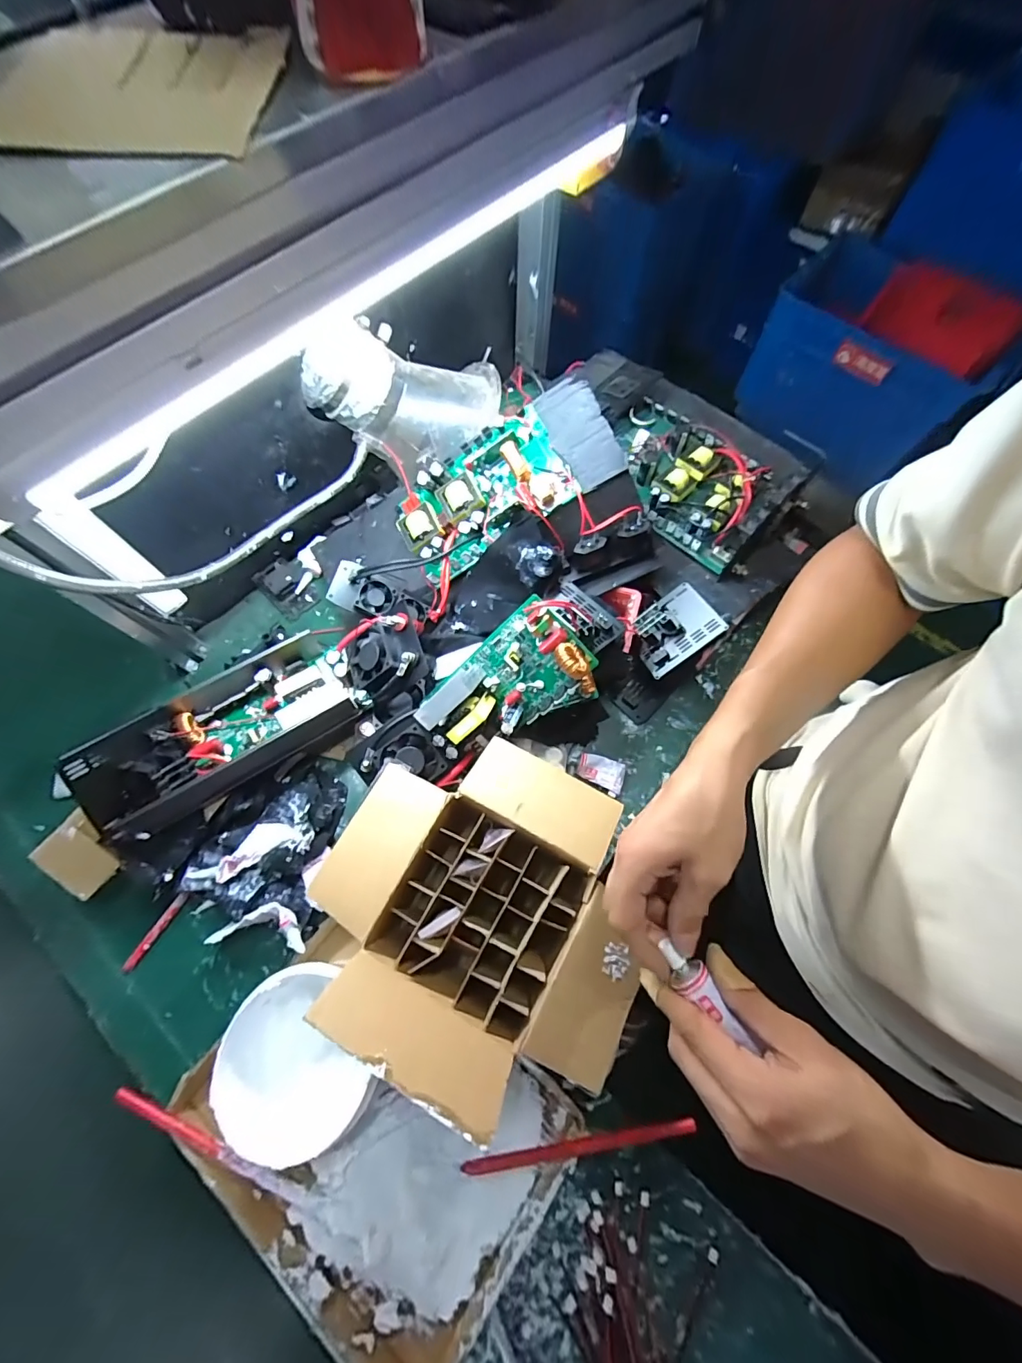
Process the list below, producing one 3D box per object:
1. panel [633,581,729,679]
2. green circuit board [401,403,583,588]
[{"bbox_3d":[0.191,-0.065,0.552,0.097,0.025,0.083,-35,65,9],"label":"panel"},{"bbox_3d":[-0.040,-0.223,0.548,0.208,0.046,0.134,-30,80,9],"label":"green circuit board"}]

